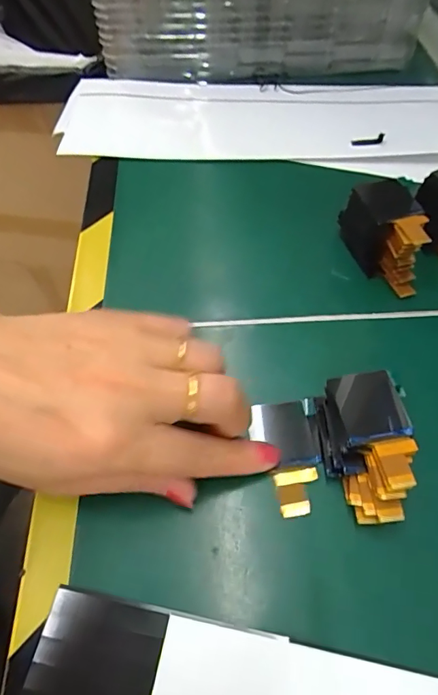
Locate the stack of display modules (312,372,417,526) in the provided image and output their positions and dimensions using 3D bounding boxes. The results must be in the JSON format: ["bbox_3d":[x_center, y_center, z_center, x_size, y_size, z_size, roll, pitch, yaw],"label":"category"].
[{"bbox_3d":[0.063,0.042,0.196,0.033,0.030,0.058,-1,55,1],"label":"stack of display modules"}]

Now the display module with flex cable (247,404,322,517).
[{"bbox_3d":[0.031,0.049,0.206,0.027,0.004,0.050,-9,63,-5],"label":"display module with flex cable"}]

